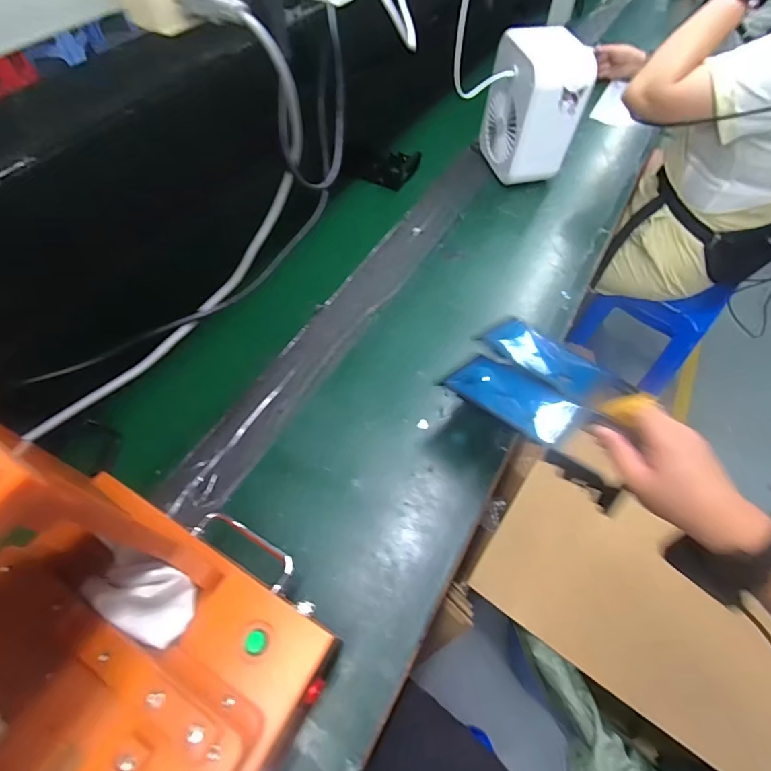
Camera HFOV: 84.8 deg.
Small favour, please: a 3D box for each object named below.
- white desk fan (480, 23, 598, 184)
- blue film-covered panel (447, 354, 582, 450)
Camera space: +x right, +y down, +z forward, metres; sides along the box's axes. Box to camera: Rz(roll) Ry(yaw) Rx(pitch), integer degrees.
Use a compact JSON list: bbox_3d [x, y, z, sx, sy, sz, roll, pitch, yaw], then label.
[{"bbox_3d":[0.269,-0.508,0.786,0.116,0.217,0.163,-12,58,-7],"label":"white desk fan"},{"bbox_3d":[0.135,0.011,0.451,0.070,0.006,0.137,-34,50,-25],"label":"blue film-covered panel"}]

